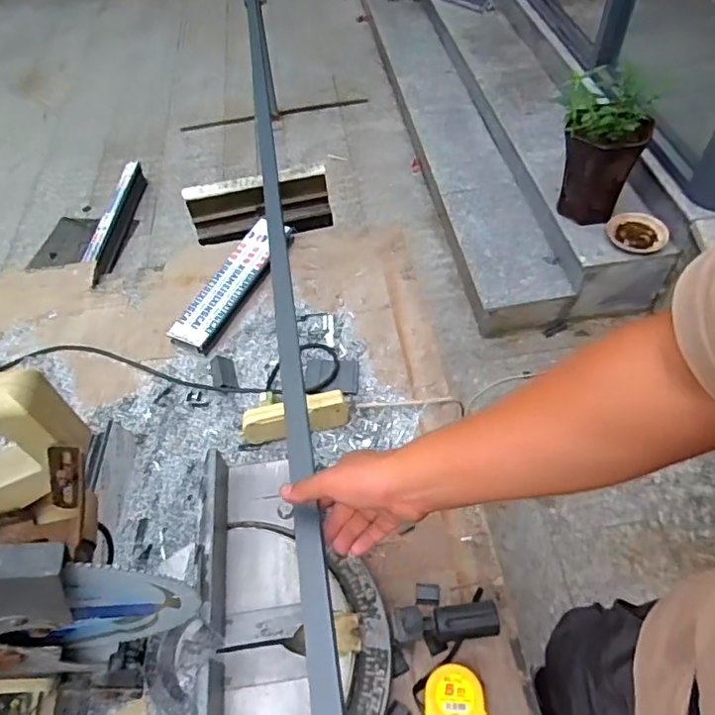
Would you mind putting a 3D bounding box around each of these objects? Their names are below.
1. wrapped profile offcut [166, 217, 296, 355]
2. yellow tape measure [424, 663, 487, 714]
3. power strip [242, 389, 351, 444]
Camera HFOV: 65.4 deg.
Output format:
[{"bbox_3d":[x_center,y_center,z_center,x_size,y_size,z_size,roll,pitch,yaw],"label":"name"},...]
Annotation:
[{"bbox_3d":[-0.236,-0.152,1.089,0.095,0.034,0.350,22,57,18],"label":"wrapped profile offcut"},{"bbox_3d":[0.113,0.396,0.649,0.067,0.034,0.063,2,53,5],"label":"yellow tape measure"},{"bbox_3d":[-0.098,0.096,0.881,0.170,0.060,0.044,-13,54,-6],"label":"power strip"}]

